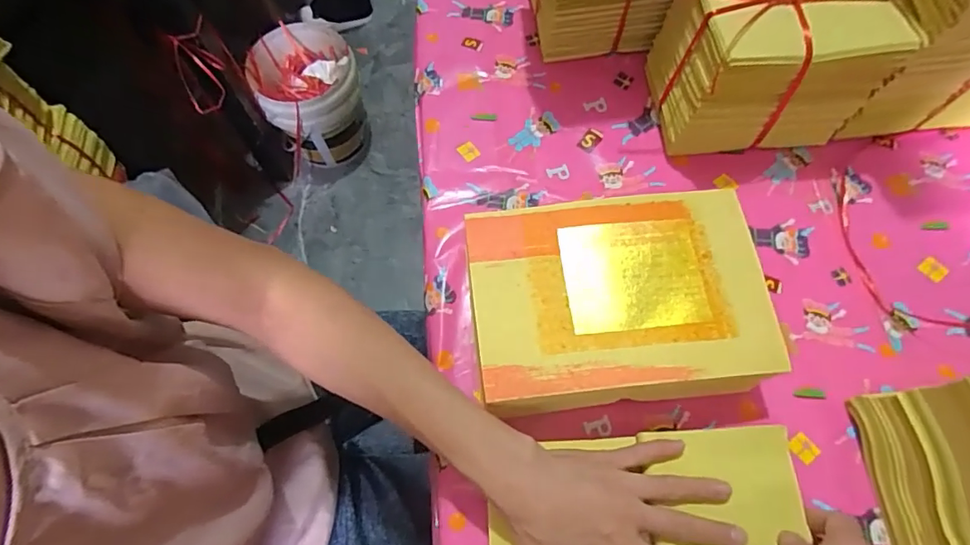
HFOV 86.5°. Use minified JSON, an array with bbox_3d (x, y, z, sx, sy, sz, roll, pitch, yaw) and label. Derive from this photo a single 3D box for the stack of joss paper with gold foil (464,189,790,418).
[{"bbox_3d":[0.107,0.026,0.431,0.227,0.064,0.161,-5,67,-1],"label":"stack of joss paper with gold foil"}]

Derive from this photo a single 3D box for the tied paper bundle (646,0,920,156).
[{"bbox_3d":[0.261,-0.206,0.490,0.175,0.134,0.128,-6,67,-2],"label":"tied paper bundle"}]

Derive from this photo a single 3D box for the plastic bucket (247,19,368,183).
[{"bbox_3d":[-0.449,-0.460,1.358,0.244,0.254,0.304,-23,70,-8],"label":"plastic bucket"}]

